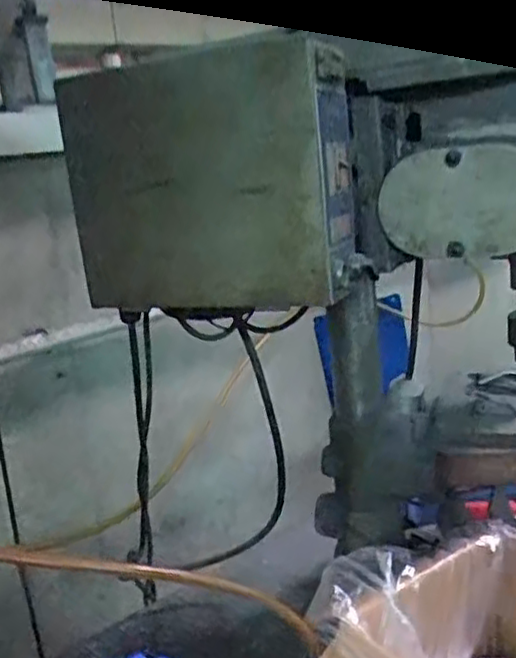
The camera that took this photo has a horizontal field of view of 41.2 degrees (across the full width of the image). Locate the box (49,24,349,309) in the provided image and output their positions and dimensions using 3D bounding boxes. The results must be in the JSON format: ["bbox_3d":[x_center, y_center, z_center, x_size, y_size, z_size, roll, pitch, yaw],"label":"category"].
[{"bbox_3d":[-0.050,-0.162,0.764,0.303,0.253,0.132,0,15,26],"label":"box"}]

